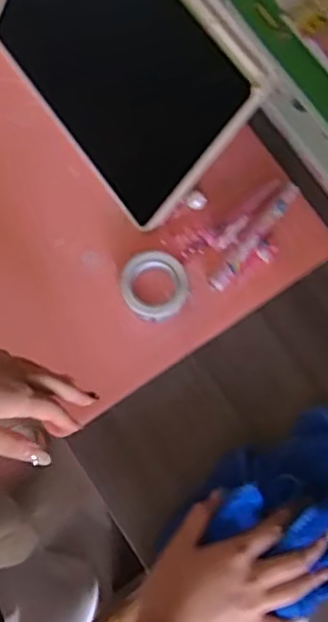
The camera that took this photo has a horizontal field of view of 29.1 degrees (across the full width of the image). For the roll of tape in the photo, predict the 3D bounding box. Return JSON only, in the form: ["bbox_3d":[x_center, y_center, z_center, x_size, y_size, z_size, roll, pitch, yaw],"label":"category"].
[{"bbox_3d":[-0.008,-0.023,0.566,0.057,0.024,0.060,0,77,-2],"label":"roll of tape"}]

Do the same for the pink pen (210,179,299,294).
[{"bbox_3d":[0.085,-0.069,0.582,0.015,0.009,0.125,40,79,7],"label":"pink pen"}]

